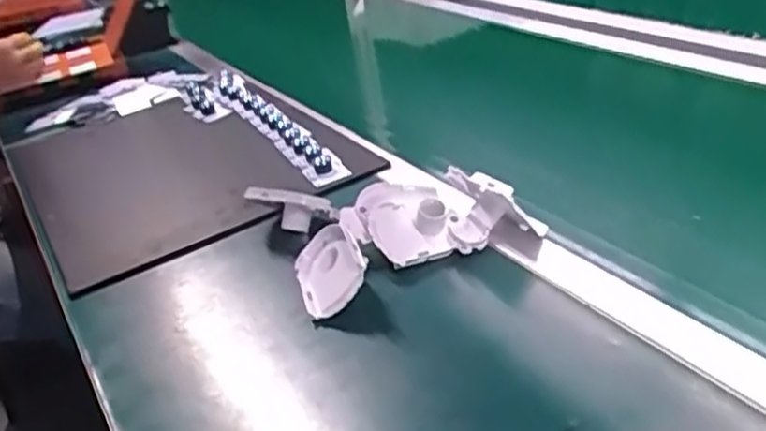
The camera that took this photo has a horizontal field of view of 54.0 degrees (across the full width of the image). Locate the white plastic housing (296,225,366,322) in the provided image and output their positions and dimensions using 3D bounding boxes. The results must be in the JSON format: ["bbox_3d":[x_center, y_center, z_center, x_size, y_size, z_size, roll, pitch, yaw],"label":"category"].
[{"bbox_3d":[-0.045,0.047,0.657,0.065,0.023,0.083,-45,38,9],"label":"white plastic housing"}]

